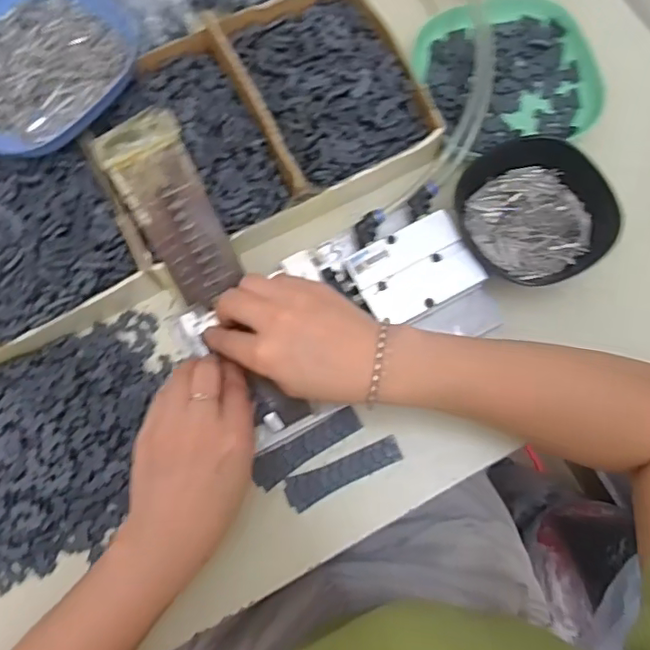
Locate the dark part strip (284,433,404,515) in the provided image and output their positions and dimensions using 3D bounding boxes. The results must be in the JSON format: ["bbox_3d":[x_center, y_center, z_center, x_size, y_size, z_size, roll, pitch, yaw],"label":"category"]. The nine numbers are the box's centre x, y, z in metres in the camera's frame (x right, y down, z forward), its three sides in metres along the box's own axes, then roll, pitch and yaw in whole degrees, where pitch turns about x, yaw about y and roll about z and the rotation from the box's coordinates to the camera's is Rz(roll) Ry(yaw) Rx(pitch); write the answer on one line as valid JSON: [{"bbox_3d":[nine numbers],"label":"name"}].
[{"bbox_3d":[0.013,0.103,0.417,0.085,0.004,0.023,-26,76,-5],"label":"dark part strip"}]

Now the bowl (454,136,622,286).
[{"bbox_3d":[0.152,-0.081,0.437,0.100,0.040,0.103,0,75,1],"label":"bowl"}]

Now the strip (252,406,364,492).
[{"bbox_3d":[-0.013,0.087,0.422,0.084,0.004,0.022,-33,77,-7],"label":"strip"}]

